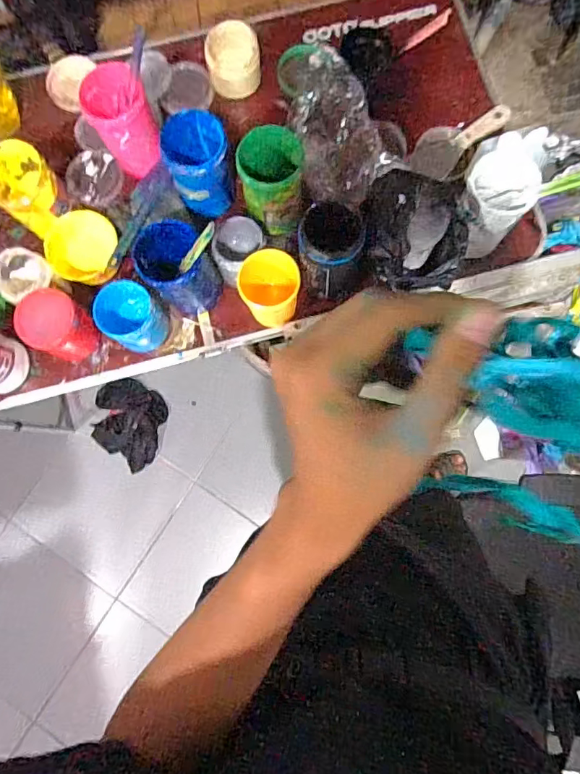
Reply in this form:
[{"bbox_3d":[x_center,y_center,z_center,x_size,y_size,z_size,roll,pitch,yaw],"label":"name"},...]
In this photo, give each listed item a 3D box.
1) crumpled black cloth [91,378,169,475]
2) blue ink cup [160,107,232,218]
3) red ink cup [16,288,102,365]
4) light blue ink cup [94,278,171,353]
[{"bbox_3d":[-0.482,0.107,1.422,0.211,0.037,0.251,18,83,4],"label":"crumpled black cloth"},{"bbox_3d":[-0.140,-0.346,0.749,0.094,0.113,0.108,-4,82,1],"label":"blue ink cup"},{"bbox_3d":[-0.360,-0.094,0.752,0.095,0.083,0.094,26,84,4],"label":"red ink cup"},{"bbox_3d":[-0.251,-0.112,0.758,0.100,0.085,0.096,44,85,6],"label":"light blue ink cup"}]

